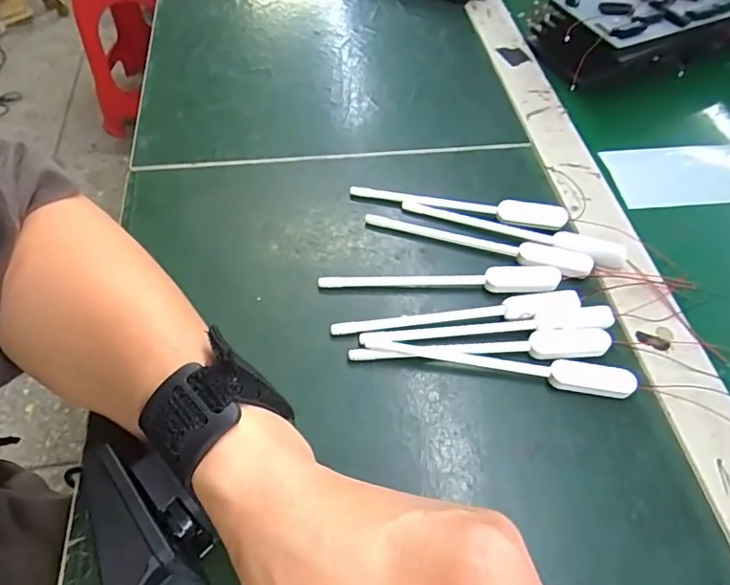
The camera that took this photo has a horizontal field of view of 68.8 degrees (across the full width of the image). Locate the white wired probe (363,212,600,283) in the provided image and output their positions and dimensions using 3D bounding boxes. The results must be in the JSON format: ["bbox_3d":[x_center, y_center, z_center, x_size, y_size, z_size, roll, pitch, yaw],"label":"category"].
[{"bbox_3d":[0.071,-0.032,0.342,0.144,0.008,0.018,15,55,8],"label":"white wired probe"}]

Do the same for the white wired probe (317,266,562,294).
[{"bbox_3d":[0.046,-0.009,0.326,0.144,0.011,0.020,4,54,0],"label":"white wired probe"}]

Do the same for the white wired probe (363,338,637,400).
[{"bbox_3d":[0.074,0.038,0.294,0.144,0.009,0.014,10,55,5],"label":"white wired probe"}]

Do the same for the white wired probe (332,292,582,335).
[{"bbox_3d":[0.053,0.012,0.307,0.143,0.011,0.015,-5,55,-6],"label":"white wired probe"}]

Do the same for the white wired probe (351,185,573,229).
[{"bbox_3d":[0.062,-0.061,0.361,0.143,0.014,0.014,13,55,7],"label":"white wired probe"}]

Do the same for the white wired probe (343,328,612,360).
[{"bbox_3d":[0.065,0.030,0.298,0.145,0.006,0.016,-1,54,-3],"label":"white wired probe"}]

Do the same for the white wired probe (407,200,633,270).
[{"bbox_3d":[0.095,-0.041,0.348,0.144,0.010,0.016,18,56,11],"label":"white wired probe"}]

